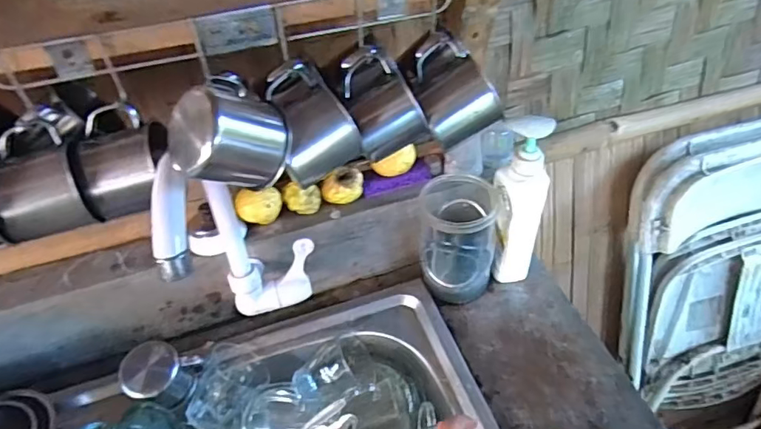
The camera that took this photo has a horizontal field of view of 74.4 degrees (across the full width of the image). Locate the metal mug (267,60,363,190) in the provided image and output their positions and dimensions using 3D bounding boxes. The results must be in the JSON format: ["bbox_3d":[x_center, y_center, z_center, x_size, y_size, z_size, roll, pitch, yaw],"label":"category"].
[{"bbox_3d":[-0.057,-0.080,0.413,0.059,0.060,0.089,-17,44,-12],"label":"metal mug"}]

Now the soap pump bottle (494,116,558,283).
[{"bbox_3d":[0.169,-0.010,0.631,0.068,0.238,0.049,15,47,20],"label":"soap pump bottle"}]

